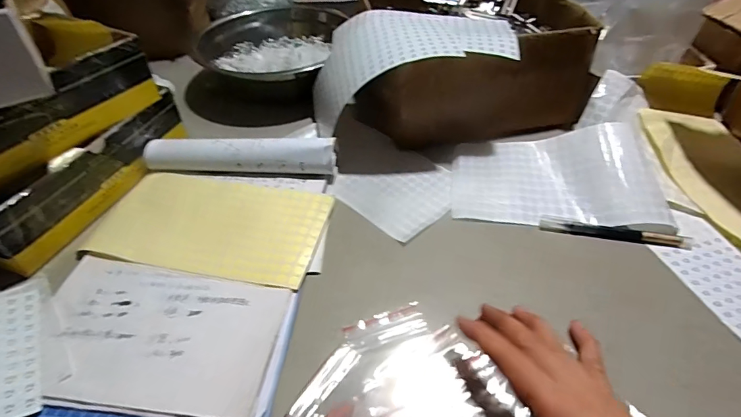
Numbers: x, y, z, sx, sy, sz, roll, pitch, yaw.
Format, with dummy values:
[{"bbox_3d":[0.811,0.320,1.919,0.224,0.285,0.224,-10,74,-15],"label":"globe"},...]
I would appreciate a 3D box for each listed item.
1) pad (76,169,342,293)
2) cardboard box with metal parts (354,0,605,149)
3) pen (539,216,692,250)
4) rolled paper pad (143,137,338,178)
[{"bbox_3d":[-0.166,0.013,0.451,0.233,0.008,0.126,8,44,10],"label":"pad"},{"bbox_3d":[0.128,-0.234,0.625,0.277,0.127,0.344,-5,43,-3],"label":"cardboard box with metal parts"},{"bbox_3d":[0.243,0.025,0.435,0.137,0.011,0.013,7,60,12],"label":"pen"},{"bbox_3d":[-0.151,-0.062,0.502,0.219,0.038,0.029,2,43,5],"label":"rolled paper pad"}]

